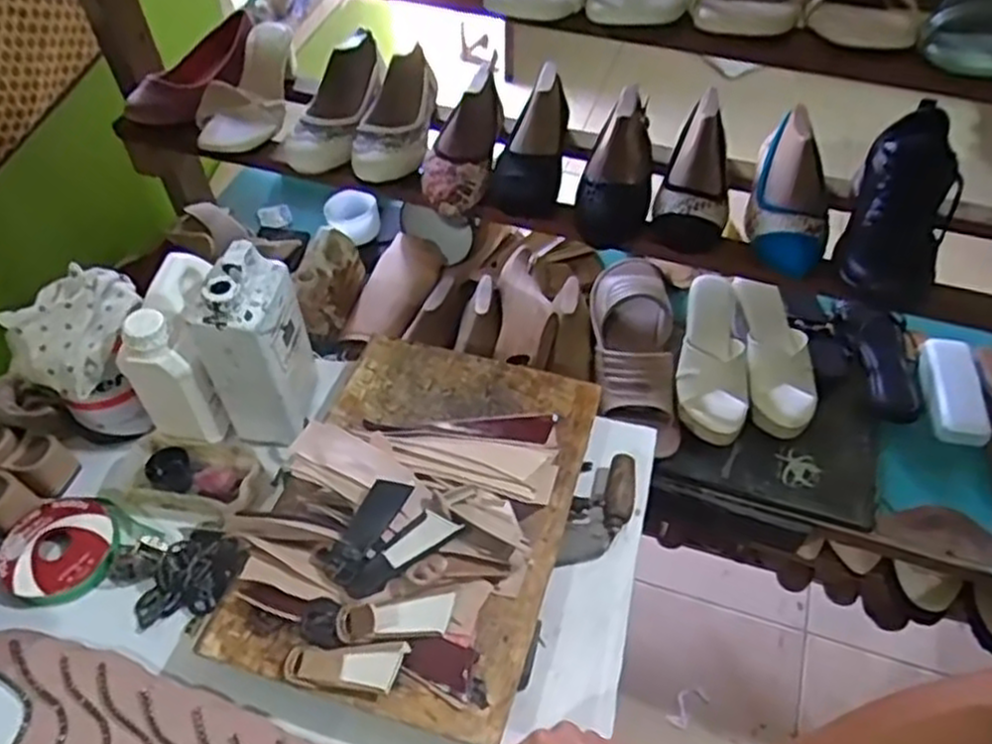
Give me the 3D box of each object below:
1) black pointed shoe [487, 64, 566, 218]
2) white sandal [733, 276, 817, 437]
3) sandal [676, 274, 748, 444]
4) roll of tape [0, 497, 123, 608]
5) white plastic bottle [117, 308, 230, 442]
[{"bbox_3d":[0.050,-0.264,0.887,0.072,0.061,0.199,15,70,10],"label":"black pointed shoe"},{"bbox_3d":[0.352,-0.015,0.973,0.087,0.087,0.203,2,51,2],"label":"white sandal"},{"bbox_3d":[0.272,-0.017,0.966,0.084,0.068,0.216,6,51,4],"label":"sandal"},{"bbox_3d":[-0.405,0.164,0.706,0.107,0.018,0.103,0,51,0],"label":"roll of tape"},{"bbox_3d":[-0.305,0.006,0.723,0.074,0.139,0.045,4,51,3],"label":"white plastic bottle"}]

